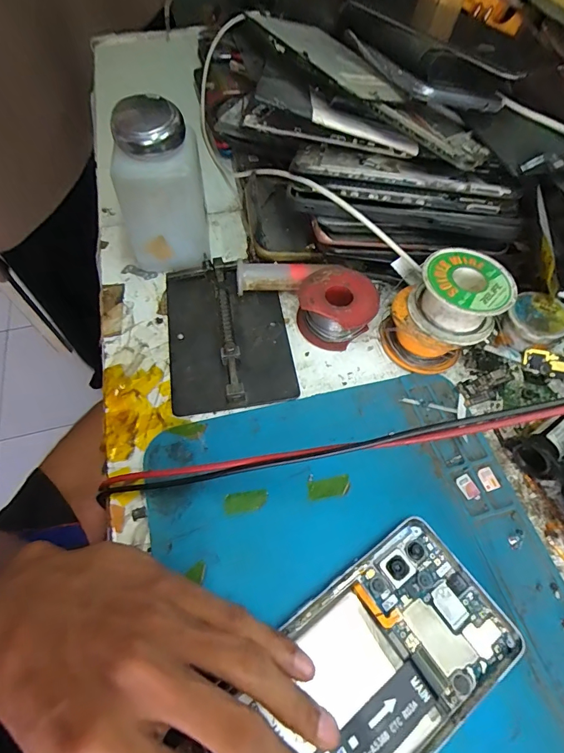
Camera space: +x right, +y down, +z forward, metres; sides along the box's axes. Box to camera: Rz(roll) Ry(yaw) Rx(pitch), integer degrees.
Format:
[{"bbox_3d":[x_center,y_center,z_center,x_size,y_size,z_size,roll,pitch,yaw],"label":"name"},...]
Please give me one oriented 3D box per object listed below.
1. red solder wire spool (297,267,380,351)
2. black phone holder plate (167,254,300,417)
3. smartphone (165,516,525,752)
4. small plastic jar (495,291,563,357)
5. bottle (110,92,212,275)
[{"bbox_3d":[0.038,-0.048,0.277,0.050,0.029,0.049,1,59,-2],"label":"red solder wire spool"},{"bbox_3d":[-0.037,-0.032,0.274,0.079,0.015,0.115,-8,60,-7],"label":"black phone holder plate"},{"bbox_3d":[0.029,0.135,0.175,0.154,0.004,0.072,-31,65,-19],"label":"smartphone"},{"bbox_3d":[0.168,-0.034,0.274,0.041,0.022,0.035,-38,67,-22],"label":"small plastic jar"},{"bbox_3d":[-0.080,-0.118,0.272,0.053,0.106,0.044,-14,61,-10],"label":"bottle"}]

